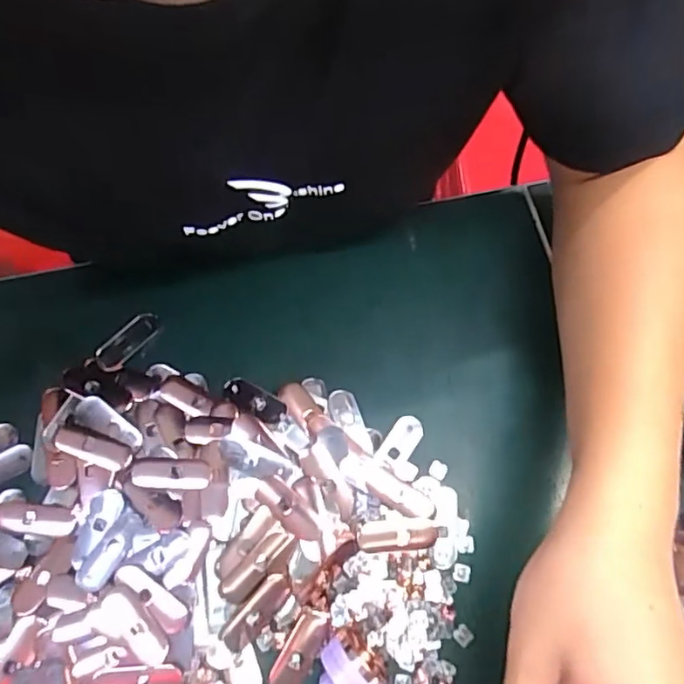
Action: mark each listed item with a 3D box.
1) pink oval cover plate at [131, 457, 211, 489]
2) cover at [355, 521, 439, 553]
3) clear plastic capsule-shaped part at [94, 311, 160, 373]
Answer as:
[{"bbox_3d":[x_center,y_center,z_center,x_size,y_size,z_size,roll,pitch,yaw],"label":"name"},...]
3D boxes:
[{"bbox_3d":[-0.109,0.084,0.380,0.049,0.008,0.018,3,70,-2],"label":"pink oval cover plate"},{"bbox_3d":[0.035,0.123,0.375,0.051,0.004,0.019,-1,70,-3],"label":"cover"},{"bbox_3d":[-0.151,0.000,0.421,0.018,0.007,0.051,43,74,12],"label":"clear plastic capsule-shaped part"}]

